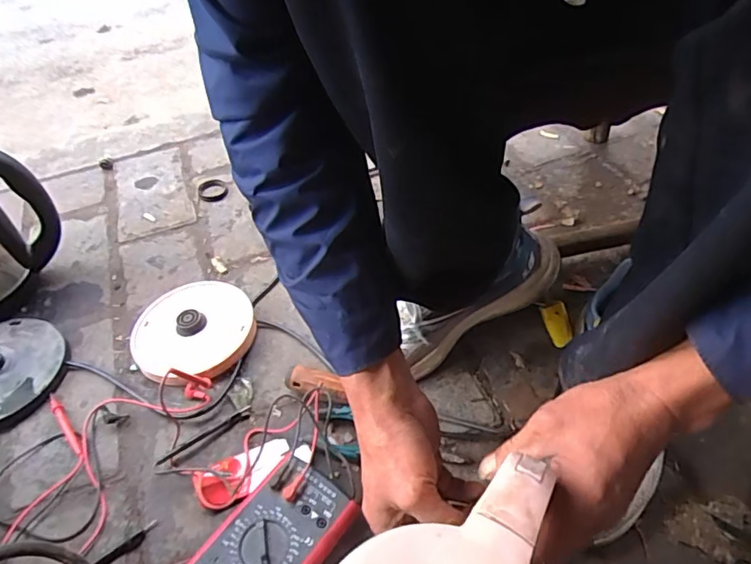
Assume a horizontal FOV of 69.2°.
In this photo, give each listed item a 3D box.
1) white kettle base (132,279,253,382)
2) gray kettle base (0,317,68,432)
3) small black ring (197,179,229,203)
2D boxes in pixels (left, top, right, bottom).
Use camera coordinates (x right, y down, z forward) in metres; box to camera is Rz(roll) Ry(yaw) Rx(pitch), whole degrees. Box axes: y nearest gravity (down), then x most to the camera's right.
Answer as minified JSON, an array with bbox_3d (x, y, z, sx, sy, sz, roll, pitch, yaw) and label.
[{"bbox_3d":[-0.218,0.054,0.646,0.146,0.037,0.138,-2,46,2],"label":"white kettle base"},{"bbox_3d":[-0.436,0.100,0.625,0.148,0.030,0.144,21,51,22],"label":"gray kettle base"},{"bbox_3d":[-0.258,-0.145,0.862,0.045,0.007,0.056,-22,49,-16],"label":"small black ring"}]

